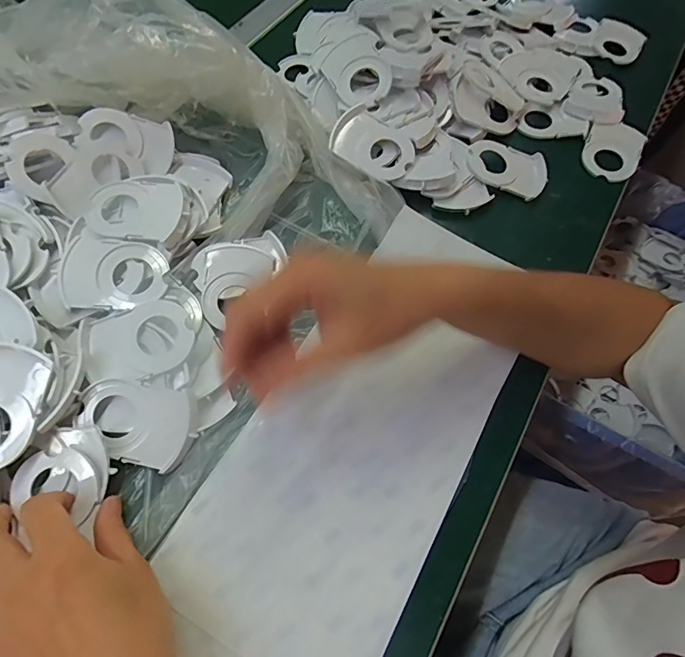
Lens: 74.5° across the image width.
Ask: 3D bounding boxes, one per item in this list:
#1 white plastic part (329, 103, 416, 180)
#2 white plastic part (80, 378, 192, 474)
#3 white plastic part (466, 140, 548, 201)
[{"bbox_3d":[0.030,-0.177,0.432,0.078,0.010,0.053,30,85,-5],"label":"white plastic part"},{"bbox_3d":[-0.144,0.067,0.315,0.076,0.006,0.057,8,87,-3],"label":"white plastic part"},{"bbox_3d":[0.166,-0.164,0.458,0.081,0.016,0.055,20,62,8],"label":"white plastic part"}]

